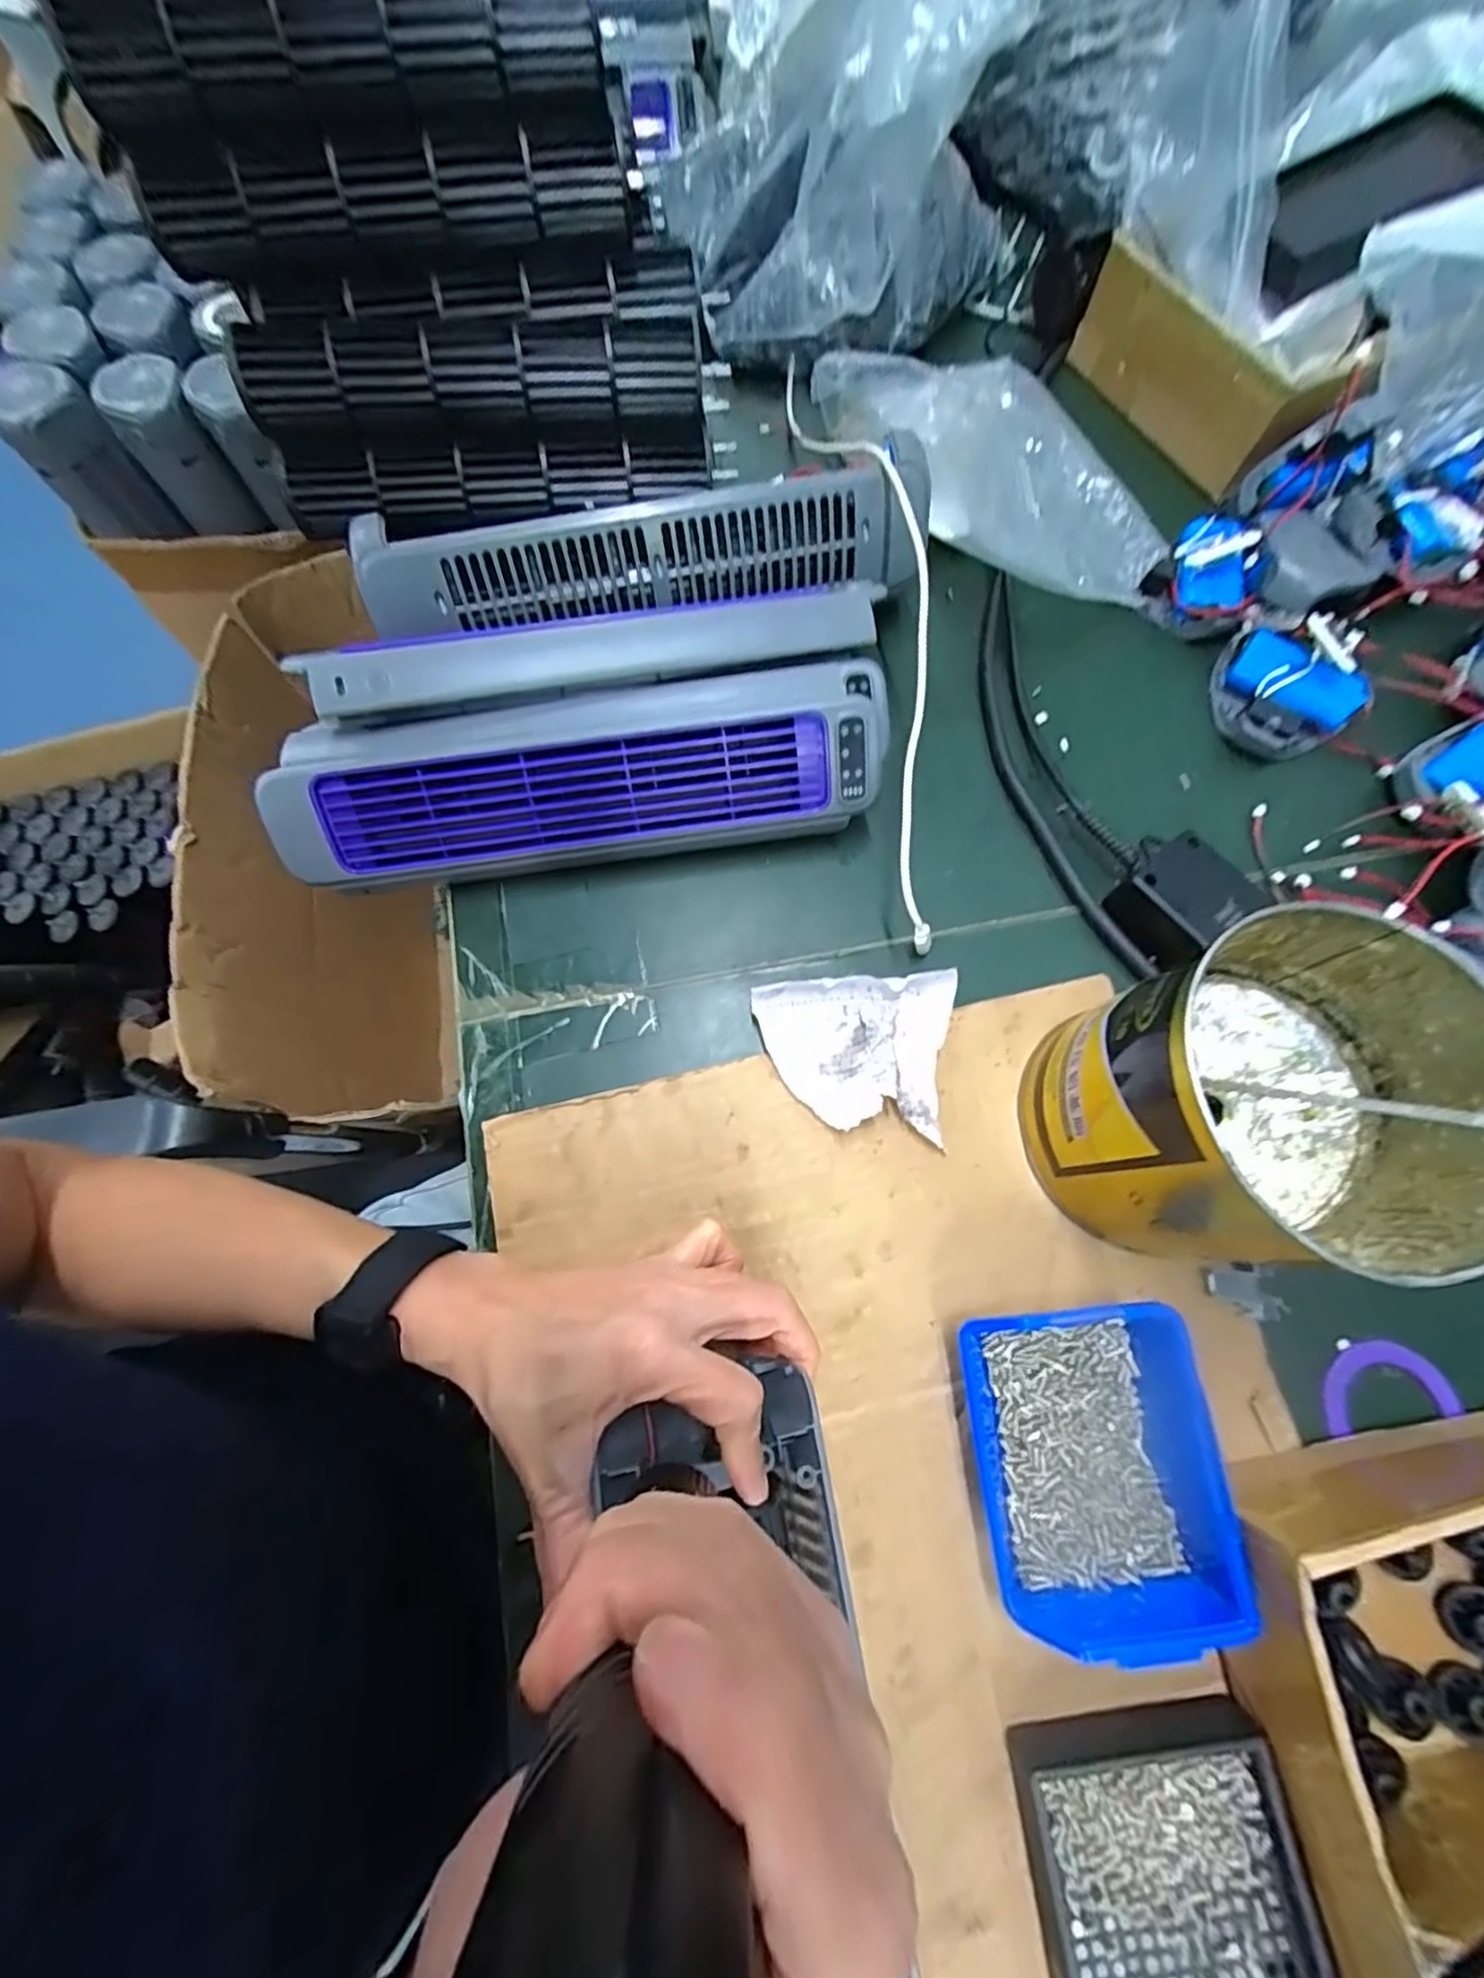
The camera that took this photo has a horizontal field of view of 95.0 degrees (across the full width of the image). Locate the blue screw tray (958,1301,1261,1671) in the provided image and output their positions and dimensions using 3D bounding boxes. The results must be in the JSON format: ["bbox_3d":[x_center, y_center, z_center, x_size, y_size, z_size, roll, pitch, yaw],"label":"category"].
[{"bbox_3d":[0.142,0.185,0.273,0.089,0.047,0.109,-3,74,-1],"label":"blue screw tray"}]

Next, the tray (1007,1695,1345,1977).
[{"bbox_3d":[0.158,0.349,0.239,0.095,0.022,0.141,-7,74,-2],"label":"tray"}]

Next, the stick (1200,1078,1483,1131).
[{"bbox_3d":[0.235,0.043,0.238,0.122,0.006,0.007,5,68,44],"label":"stick"}]

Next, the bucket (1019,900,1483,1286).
[{"bbox_3d":[0.198,0.047,0.277,0.125,0.120,0.122,0,74,0],"label":"bucket"}]

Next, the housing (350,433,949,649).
[{"bbox_3d":[-0.049,-0.238,0.368,0.302,0.057,0.045,-10,74,-3],"label":"housing"}]

